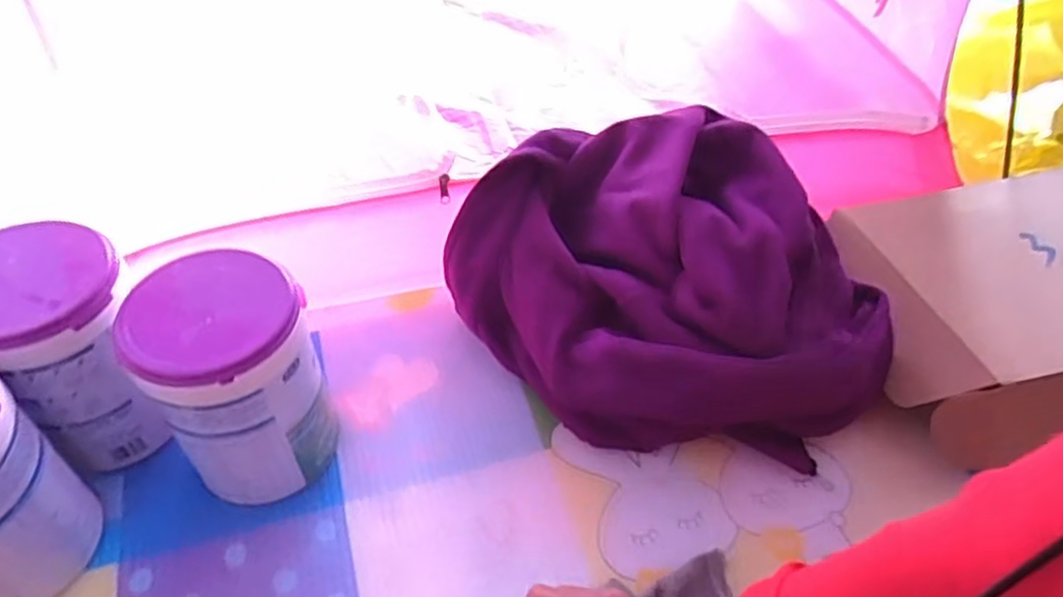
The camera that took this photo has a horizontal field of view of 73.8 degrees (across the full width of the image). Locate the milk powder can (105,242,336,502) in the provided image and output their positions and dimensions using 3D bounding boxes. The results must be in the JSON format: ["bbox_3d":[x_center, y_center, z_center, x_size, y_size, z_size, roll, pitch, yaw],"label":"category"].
[{"bbox_3d":[-0.232,0.067,0.579,0.109,0.207,0.116,1,49,-2],"label":"milk powder can"}]

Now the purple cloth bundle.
[{"bbox_3d":[0.133,-0.019,0.660,0.361,0.156,0.280,37,57,26],"label":"purple cloth bundle"}]

